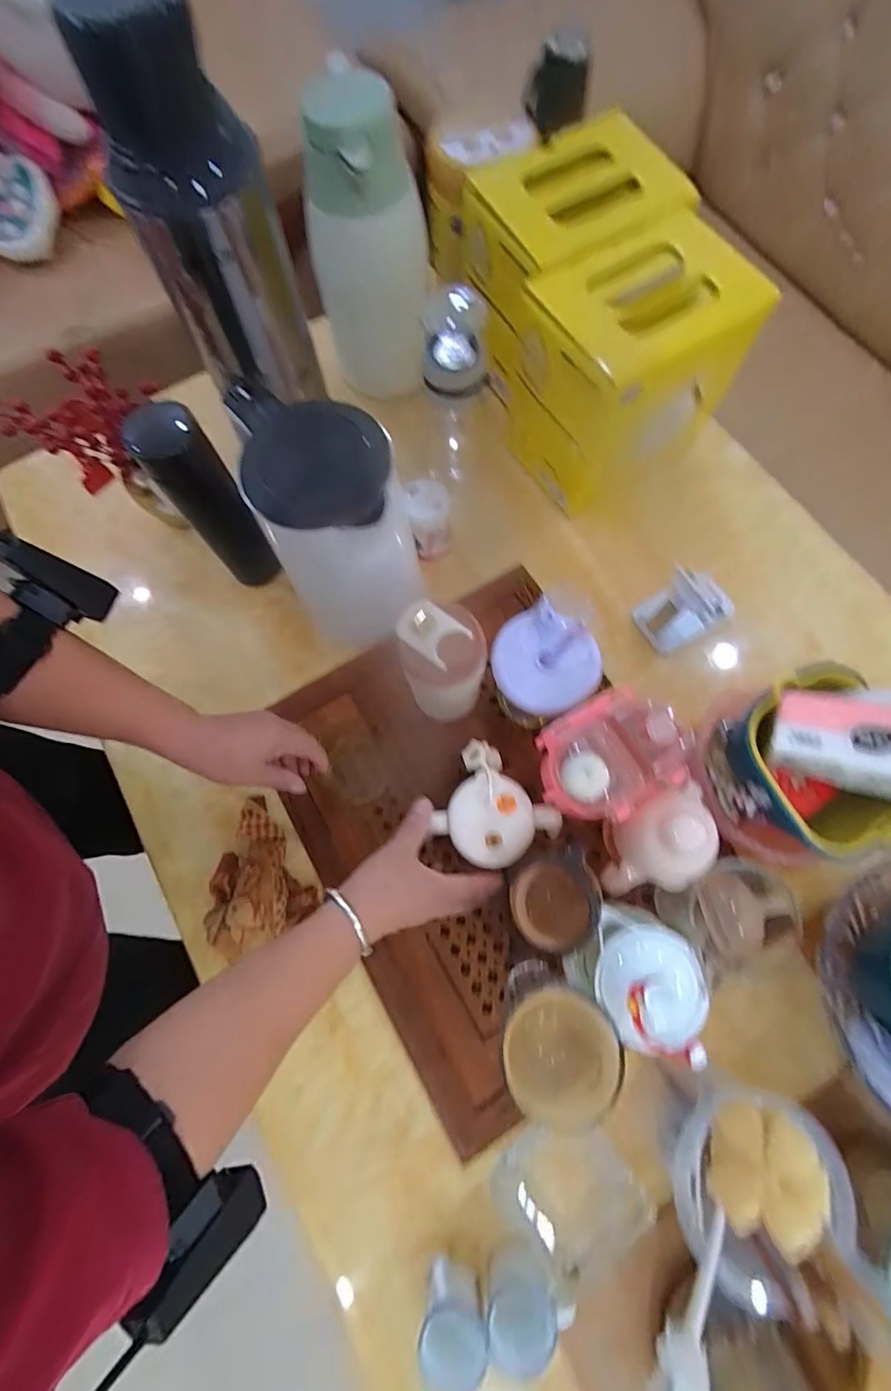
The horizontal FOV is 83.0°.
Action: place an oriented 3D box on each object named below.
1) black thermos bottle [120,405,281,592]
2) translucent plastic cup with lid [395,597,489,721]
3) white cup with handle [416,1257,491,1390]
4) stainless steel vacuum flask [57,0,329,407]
[{"bbox_3d":[-0.234,-0.187,0.518,0.060,0.226,0.075,-34,76,-8],"label":"black thermos bottle"},{"bbox_3d":[-0.002,-0.027,0.506,0.073,0.167,0.069,0,74,1],"label":"translucent plastic cup with lid"},{"bbox_3d":[0.007,0.502,0.405,0.051,0.049,0.060,5,74,3],"label":"white cup with handle"},{"bbox_3d":[-0.210,-0.431,0.488,0.139,0.305,0.131,0,74,1],"label":"stainless steel vacuum flask"}]

